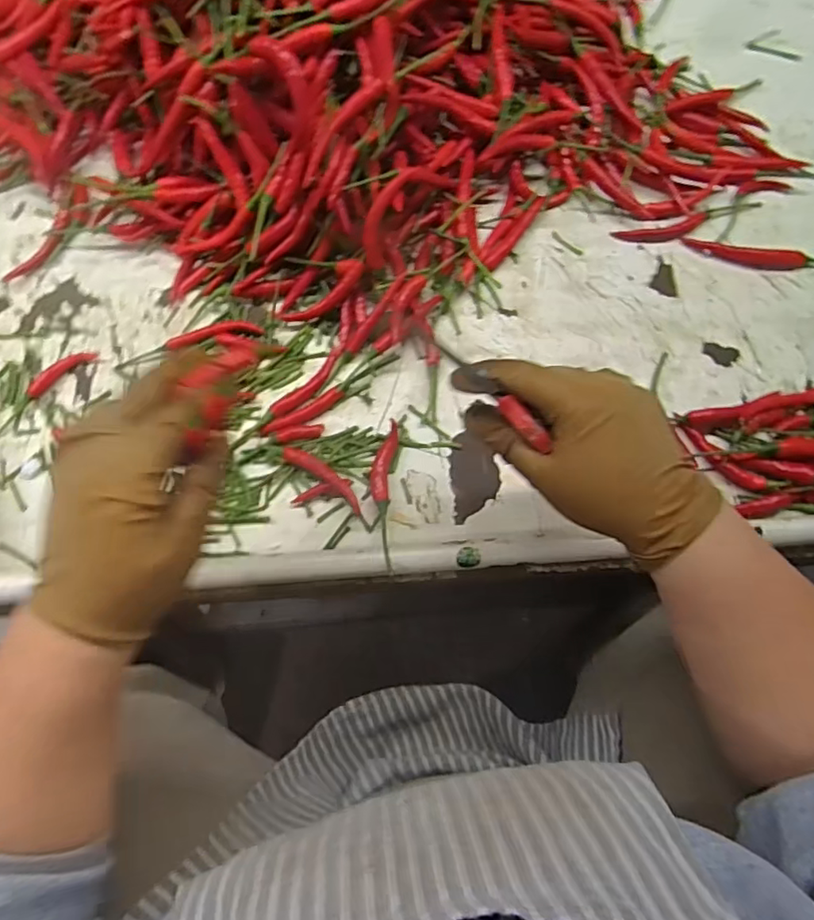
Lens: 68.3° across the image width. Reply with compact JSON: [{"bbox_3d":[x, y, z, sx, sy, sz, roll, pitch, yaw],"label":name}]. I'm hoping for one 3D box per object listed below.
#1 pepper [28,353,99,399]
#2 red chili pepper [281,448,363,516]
[{"bbox_3d":[-0.257,-0.066,0.446,0.054,0.008,0.017,-40,77,-13],"label":"pepper"},{"bbox_3d":[-0.057,0.013,0.421,0.068,0.014,0.013,37,74,10],"label":"red chili pepper"}]

